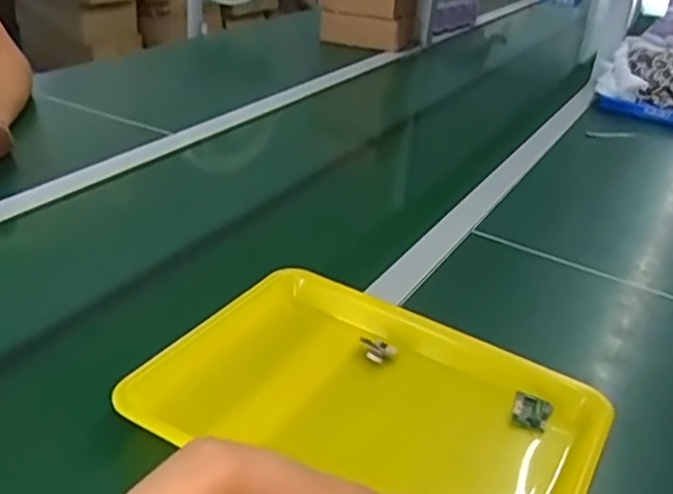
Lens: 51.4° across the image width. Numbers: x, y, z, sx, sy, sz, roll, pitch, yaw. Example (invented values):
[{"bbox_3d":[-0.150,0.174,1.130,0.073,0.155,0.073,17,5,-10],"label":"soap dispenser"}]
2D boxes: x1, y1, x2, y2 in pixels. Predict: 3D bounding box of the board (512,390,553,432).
[{"bbox_3d":[0.162,0.137,0.583,0.030,0.026,0.009,20,-6,11],"label":"board"}]

